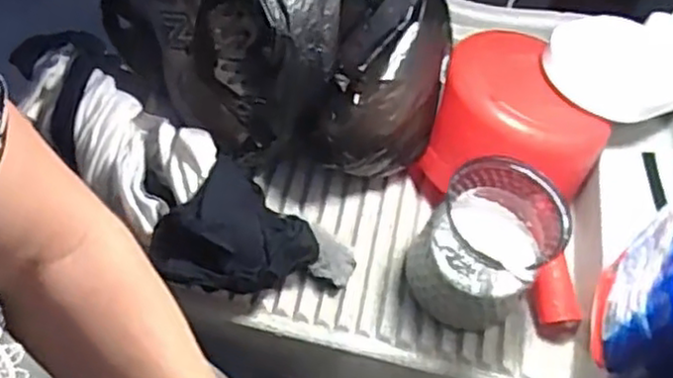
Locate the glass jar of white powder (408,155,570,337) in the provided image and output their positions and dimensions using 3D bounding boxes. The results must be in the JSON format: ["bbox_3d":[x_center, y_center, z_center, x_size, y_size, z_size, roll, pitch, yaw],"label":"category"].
[{"bbox_3d":[0.126,0.051,0.600,0.107,0.116,0.111,36,60,20],"label":"glass jar of white powder"}]

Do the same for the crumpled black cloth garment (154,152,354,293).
[{"bbox_3d":[-0.064,0.051,0.567,0.137,0.091,0.109,19,55,10],"label":"crumpled black cloth garment"}]

